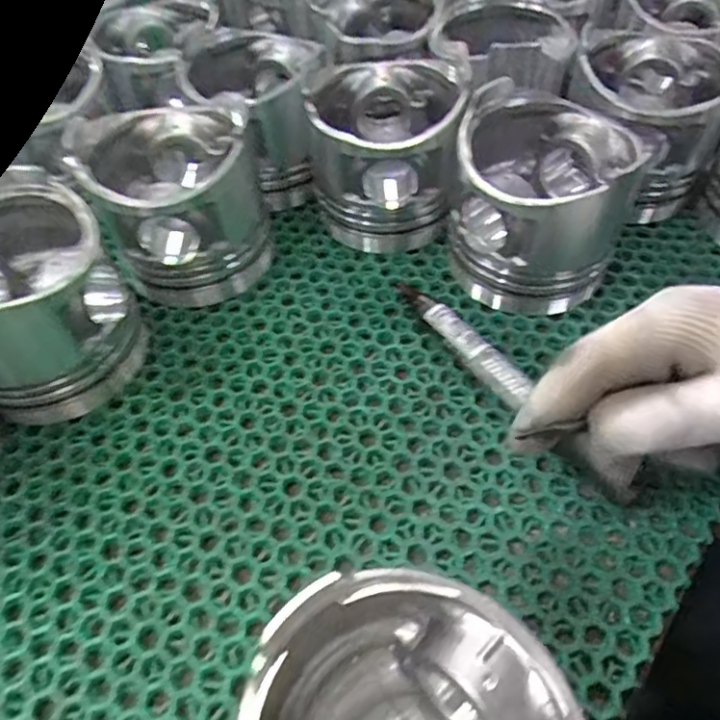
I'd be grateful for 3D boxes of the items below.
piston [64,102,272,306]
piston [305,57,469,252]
[{"bbox_3d":[-0.102,-0.091,0.340,0.091,0.084,0.096,-15,53,-8],"label":"piston"},{"bbox_3d":[0.016,-0.122,0.354,0.083,0.085,0.082,7,53,10],"label":"piston"}]

